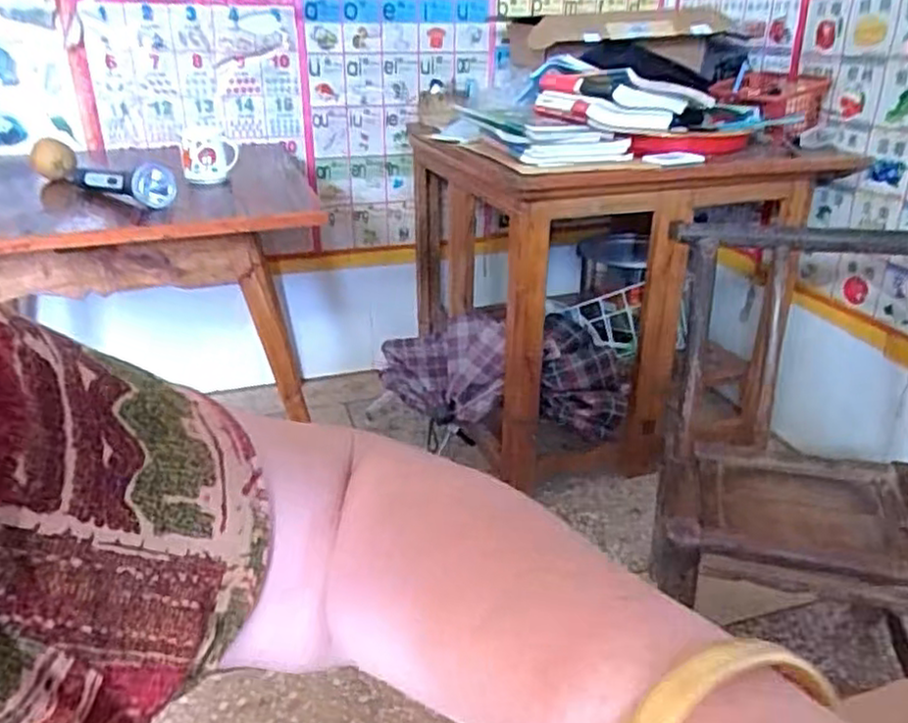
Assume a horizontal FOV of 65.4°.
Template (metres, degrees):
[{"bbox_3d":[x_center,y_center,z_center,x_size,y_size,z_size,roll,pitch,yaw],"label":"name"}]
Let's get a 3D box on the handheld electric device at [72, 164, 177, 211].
[{"bbox_3d":[-0.540,-0.298,1.165,0.258,0.056,0.056,17,30,35],"label":"handheld electric device"}]

